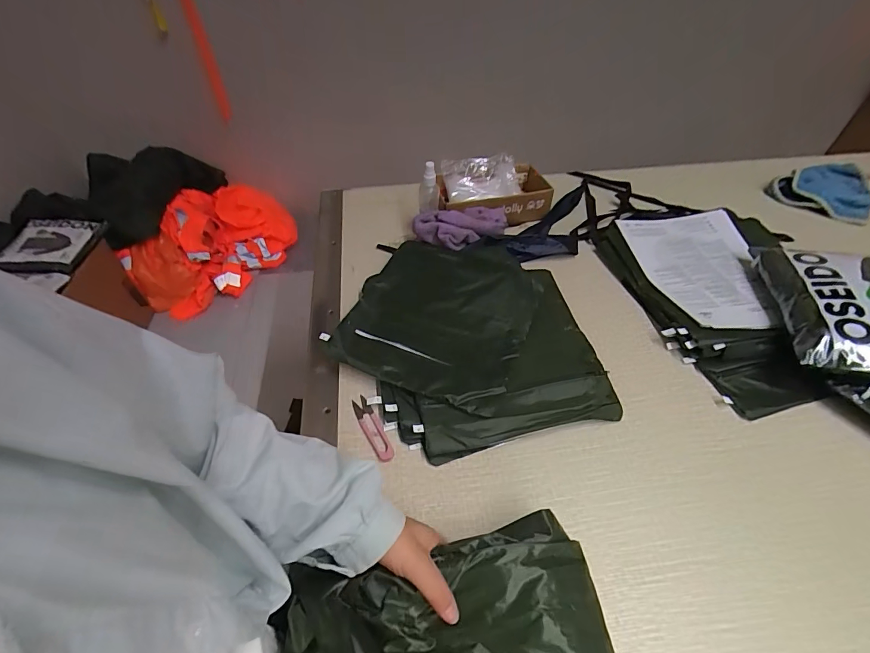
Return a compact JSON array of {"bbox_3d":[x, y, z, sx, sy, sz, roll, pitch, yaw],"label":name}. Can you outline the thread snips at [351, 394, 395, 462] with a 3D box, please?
[{"bbox_3d":[-0.082,0.133,0.535,0.026,0.010,0.102,-23,53,-22],"label":"thread snips"}]

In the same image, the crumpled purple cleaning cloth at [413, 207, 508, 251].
[{"bbox_3d":[0.049,-0.193,0.758,0.170,0.055,0.084,-7,48,-9],"label":"crumpled purple cleaning cloth"}]

